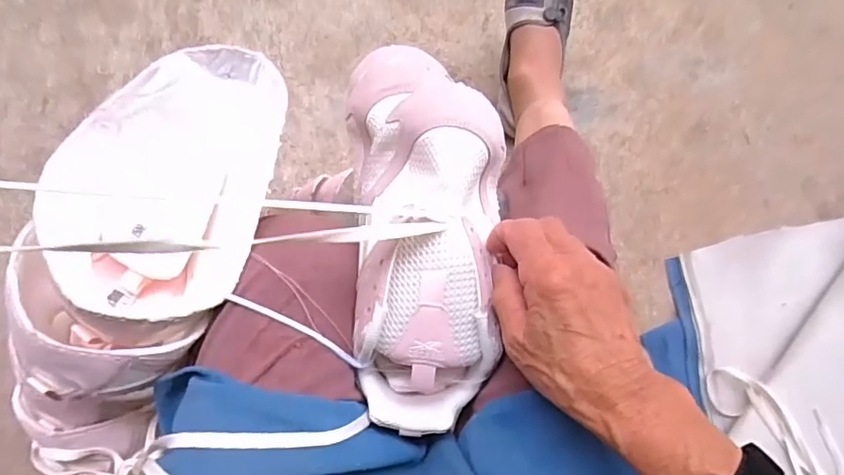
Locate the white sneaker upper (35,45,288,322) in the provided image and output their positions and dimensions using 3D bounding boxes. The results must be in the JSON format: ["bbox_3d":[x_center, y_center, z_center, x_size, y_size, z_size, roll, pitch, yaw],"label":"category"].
[{"bbox_3d":[-0.178,-0.041,0.404,0.143,0.075,0.205,9,80,0],"label":"white sneaker upper"}]

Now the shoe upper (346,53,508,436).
[{"bbox_3d":[0.003,-0.004,0.370,0.100,0.074,0.260,-2,87,-2],"label":"shoe upper"}]

